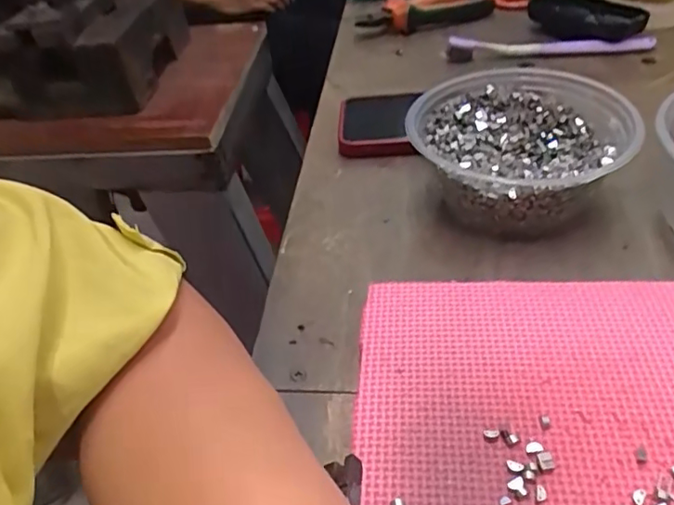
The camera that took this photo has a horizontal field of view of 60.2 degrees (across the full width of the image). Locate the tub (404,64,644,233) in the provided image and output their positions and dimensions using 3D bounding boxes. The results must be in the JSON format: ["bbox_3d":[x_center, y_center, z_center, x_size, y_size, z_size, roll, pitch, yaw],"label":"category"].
[{"bbox_3d":[0.120,-0.069,0.389,0.133,0.068,0.135,-3,41,3],"label":"tub"}]

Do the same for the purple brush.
[{"bbox_3d":[0.203,-0.200,0.563,0.187,0.018,0.025,1,42,8],"label":"purple brush"}]

